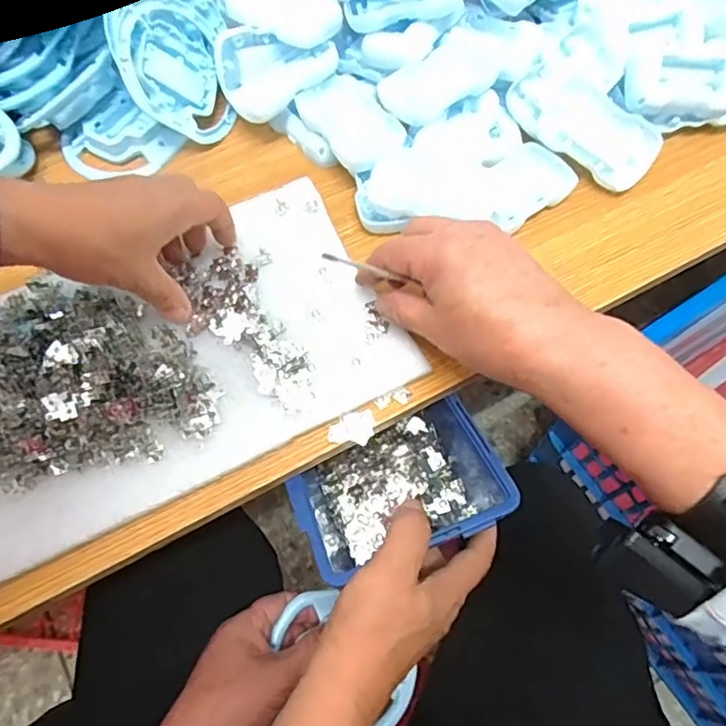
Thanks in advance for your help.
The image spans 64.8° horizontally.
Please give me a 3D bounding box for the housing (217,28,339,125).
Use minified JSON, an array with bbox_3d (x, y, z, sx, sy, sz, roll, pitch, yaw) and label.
[{"bbox_3d":[-0.068,-0.233,0.444,0.083,0.030,0.061,-31,68,-14],"label":"housing"}]

